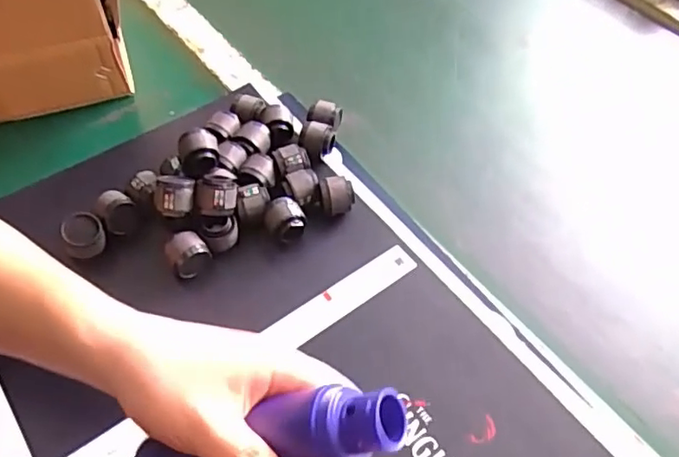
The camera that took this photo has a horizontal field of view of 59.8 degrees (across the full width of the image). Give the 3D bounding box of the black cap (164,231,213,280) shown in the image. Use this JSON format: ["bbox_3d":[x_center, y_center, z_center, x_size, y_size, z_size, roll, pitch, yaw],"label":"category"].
[{"bbox_3d":[-0.112,0.019,0.437,0.028,0.028,0.026,1,55,-2],"label":"black cap"}]

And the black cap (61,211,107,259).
[{"bbox_3d":[-0.188,0.004,0.436,0.028,0.018,0.032,-30,61,-21],"label":"black cap"}]

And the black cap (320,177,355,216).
[{"bbox_3d":[-0.002,-0.024,0.462,0.027,0.024,0.023,2,55,-1],"label":"black cap"}]

